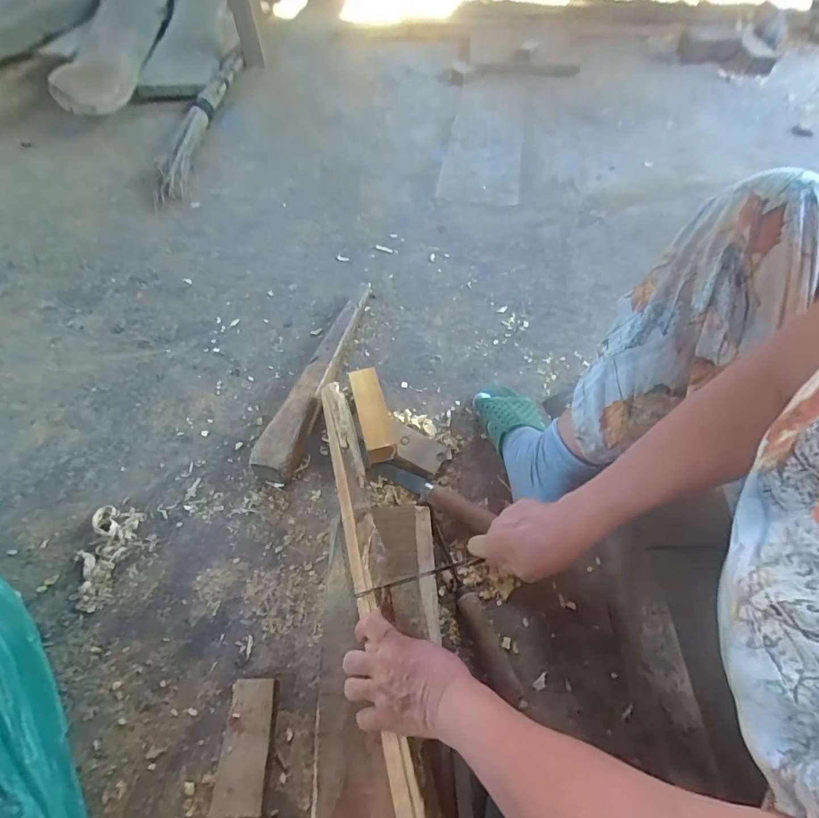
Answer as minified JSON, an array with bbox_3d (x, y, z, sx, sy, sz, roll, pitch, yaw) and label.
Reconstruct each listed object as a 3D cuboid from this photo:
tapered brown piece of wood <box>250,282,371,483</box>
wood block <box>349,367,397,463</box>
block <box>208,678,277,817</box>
[{"bbox_3d":[-0.132,-0.073,0.741,0.056,0.056,0.425,12,55,10],"label":"tapered brown piece of wood"},{"bbox_3d":[-0.054,0.003,0.675,0.044,0.048,0.150,-12,55,-7],"label":"wood block"},{"bbox_3d":[-0.169,0.345,0.469,0.047,0.017,0.112,-1,54,0],"label":"block"}]

